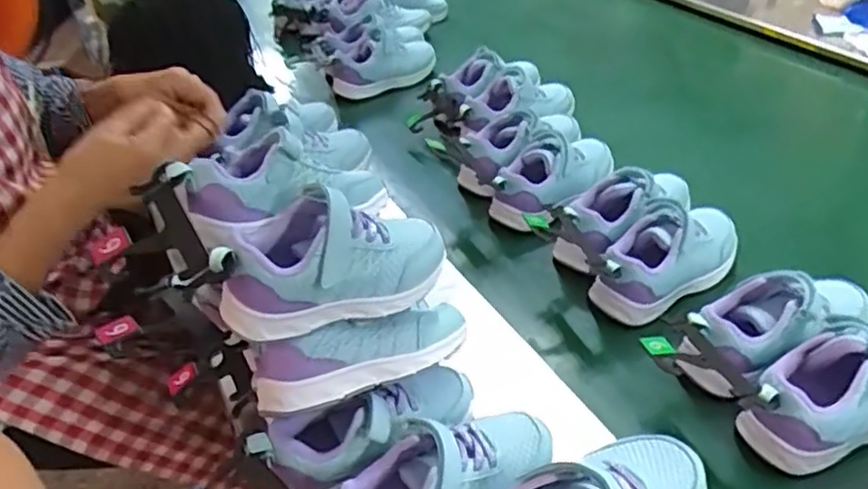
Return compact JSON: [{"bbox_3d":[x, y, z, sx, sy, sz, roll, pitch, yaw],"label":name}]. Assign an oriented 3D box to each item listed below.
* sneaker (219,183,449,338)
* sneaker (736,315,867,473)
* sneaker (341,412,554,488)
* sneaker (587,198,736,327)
[{"bbox_3d":[-0.062,0.006,0.445,0.148,0.066,0.076,-6,39,-13],"label":"sneaker"},{"bbox_3d":[0.306,0.105,0.510,0.172,0.077,0.075,-6,39,-14],"label":"sneaker"},{"bbox_3d":[0.009,0.151,0.439,0.073,0.065,0.156,33,46,32],"label":"sneaker"},{"bbox_3d":[0.219,0.020,0.651,0.175,0.086,0.075,-21,44,-29],"label":"sneaker"}]

